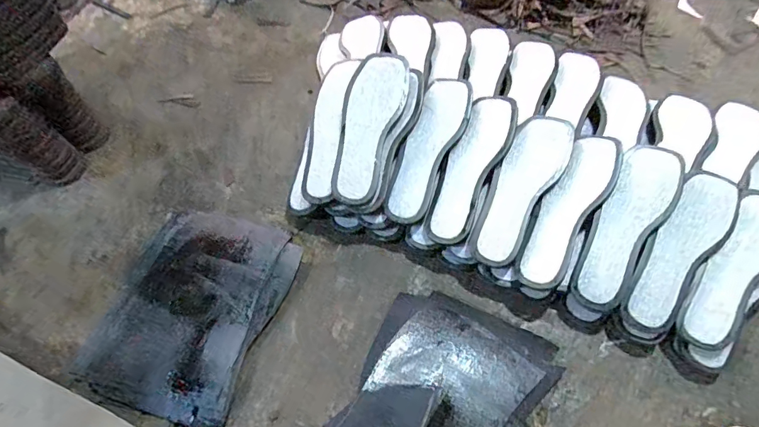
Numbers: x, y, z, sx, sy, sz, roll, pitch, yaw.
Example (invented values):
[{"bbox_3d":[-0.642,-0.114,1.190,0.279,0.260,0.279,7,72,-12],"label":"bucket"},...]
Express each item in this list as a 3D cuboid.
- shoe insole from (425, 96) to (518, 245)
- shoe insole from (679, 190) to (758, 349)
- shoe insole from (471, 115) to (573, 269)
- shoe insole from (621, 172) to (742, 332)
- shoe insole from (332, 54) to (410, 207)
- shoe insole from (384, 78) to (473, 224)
[{"bbox_3d":[0.132,-0.065,0.614,0.068,0.012,0.226,23,80,12],"label":"shoe insole"},{"bbox_3d":[0.466,0.069,0.557,0.072,0.018,0.230,36,79,18],"label":"shoe insole"},{"bbox_3d":[0.198,-0.036,0.601,0.078,0.010,0.230,26,79,13],"label":"shoe insole"},{"bbox_3d":[0.394,0.048,0.563,0.073,0.019,0.230,34,82,17],"label":"shoe insole"},{"bbox_3d":[-0.017,-0.129,0.633,0.080,0.018,0.236,14,77,7],"label":"shoe insole"},{"bbox_3d":[0.073,-0.097,0.632,0.069,0.012,0.234,22,78,11],"label":"shoe insole"}]

